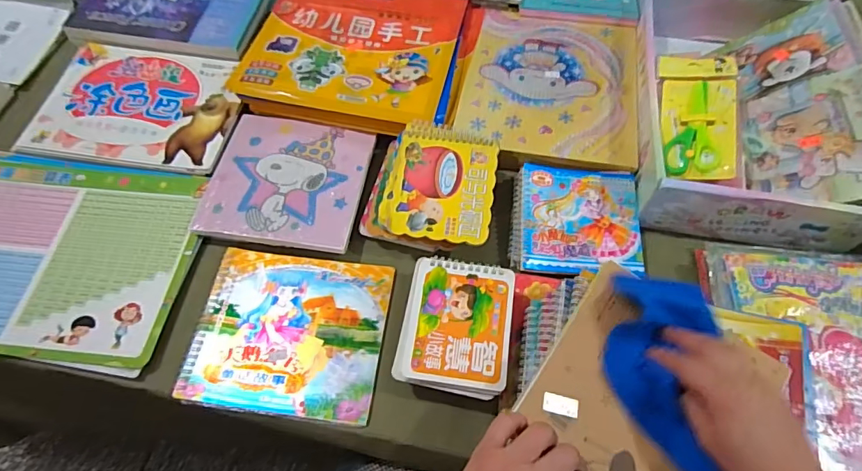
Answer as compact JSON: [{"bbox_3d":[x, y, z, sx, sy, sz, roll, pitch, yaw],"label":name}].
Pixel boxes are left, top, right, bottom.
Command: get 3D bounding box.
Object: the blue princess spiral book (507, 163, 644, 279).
[{"bbox_3d":[0.180,-0.020,0.597,0.153,0.024,0.138,5,62,4],"label":"blue princess spiral book"}]

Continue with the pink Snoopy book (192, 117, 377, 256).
[{"bbox_3d":[-0.190,-0.075,0.639,0.202,0.018,0.189,8,62,5],"label":"pink Snoopy book"}]

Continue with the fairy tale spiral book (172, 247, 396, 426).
[{"bbox_3d":[-0.163,0.108,0.556,0.214,0.014,0.185,6,62,4],"label":"fairy tale spiral book"}]

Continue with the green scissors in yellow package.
[{"bbox_3d":[0.332,-0.153,0.597,0.083,0.013,0.177,4,69,20],"label":"green scissors in yellow package"}]

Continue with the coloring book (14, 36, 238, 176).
[{"bbox_3d":[-0.426,-0.192,0.705,0.292,0.012,0.217,9,62,6],"label":"coloring book"}]

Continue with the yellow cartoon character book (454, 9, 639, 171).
[{"bbox_3d":[0.173,-0.223,0.689,0.236,0.013,0.271,9,62,6],"label":"yellow cartoon character book"}]

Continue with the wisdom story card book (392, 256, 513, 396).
[{"bbox_3d":[0.027,0.092,0.504,0.113,0.016,0.134,9,62,6],"label":"wisdom story card book"}]

